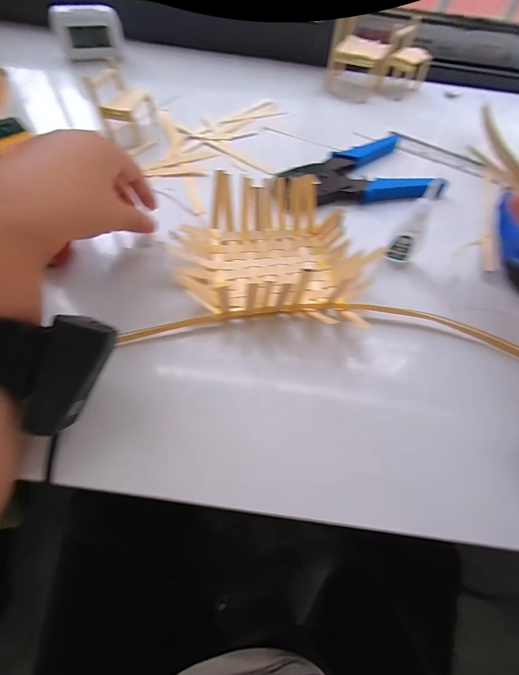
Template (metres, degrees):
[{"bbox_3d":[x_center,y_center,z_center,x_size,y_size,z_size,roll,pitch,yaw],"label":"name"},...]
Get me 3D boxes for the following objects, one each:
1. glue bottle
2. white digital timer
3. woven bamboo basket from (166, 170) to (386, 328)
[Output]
[{"bbox_3d":[0.140,-0.101,0.291,0.020,0.076,0.023,31,64,12],"label":"glue bottle"},{"bbox_3d":[-0.239,-0.427,0.453,0.085,0.051,0.038,-18,64,-13],"label":"white digital timer"},{"bbox_3d":[0.010,-0.080,0.290,0.171,0.045,0.130,3,61,-3],"label":"woven bamboo basket"}]

